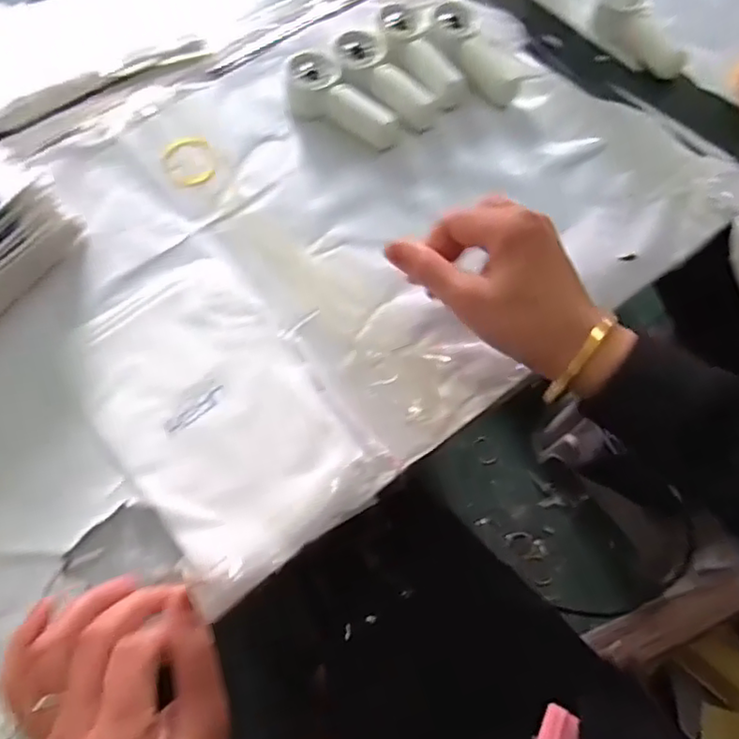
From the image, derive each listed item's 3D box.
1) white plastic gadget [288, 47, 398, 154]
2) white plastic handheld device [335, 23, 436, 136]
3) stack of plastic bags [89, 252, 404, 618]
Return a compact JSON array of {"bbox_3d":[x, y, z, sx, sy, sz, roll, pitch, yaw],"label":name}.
[{"bbox_3d":[-0.028,-0.229,0.541,0.050,0.032,0.114,-41,71,-17],"label":"white plastic gadget"},{"bbox_3d":[0.011,-0.253,0.553,0.055,0.031,0.109,-35,70,-15],"label":"white plastic handheld device"},{"bbox_3d":[-0.106,0.025,0.432,0.141,0.010,0.228,-36,70,-16],"label":"stack of plastic bags"}]

